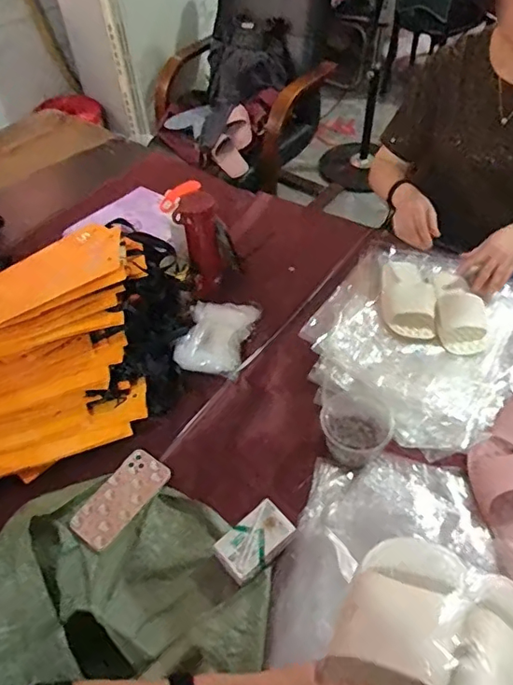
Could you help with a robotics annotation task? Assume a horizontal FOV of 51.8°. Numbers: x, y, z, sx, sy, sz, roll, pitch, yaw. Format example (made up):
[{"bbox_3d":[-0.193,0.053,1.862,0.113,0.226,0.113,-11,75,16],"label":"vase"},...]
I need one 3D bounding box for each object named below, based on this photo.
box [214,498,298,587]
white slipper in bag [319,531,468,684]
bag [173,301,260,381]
[{"bbox_3d":[-0.003,0.293,0.778,0.111,0.032,0.067,-35,56,-25],"label":"box"},{"bbox_3d":[0.117,0.313,0.498,0.109,0.072,0.270,15,47,34],"label":"white slipper in bag"},{"bbox_3d":[-0.080,-0.010,1.034,0.128,0.057,0.162,10,50,11],"label":"bag"}]

